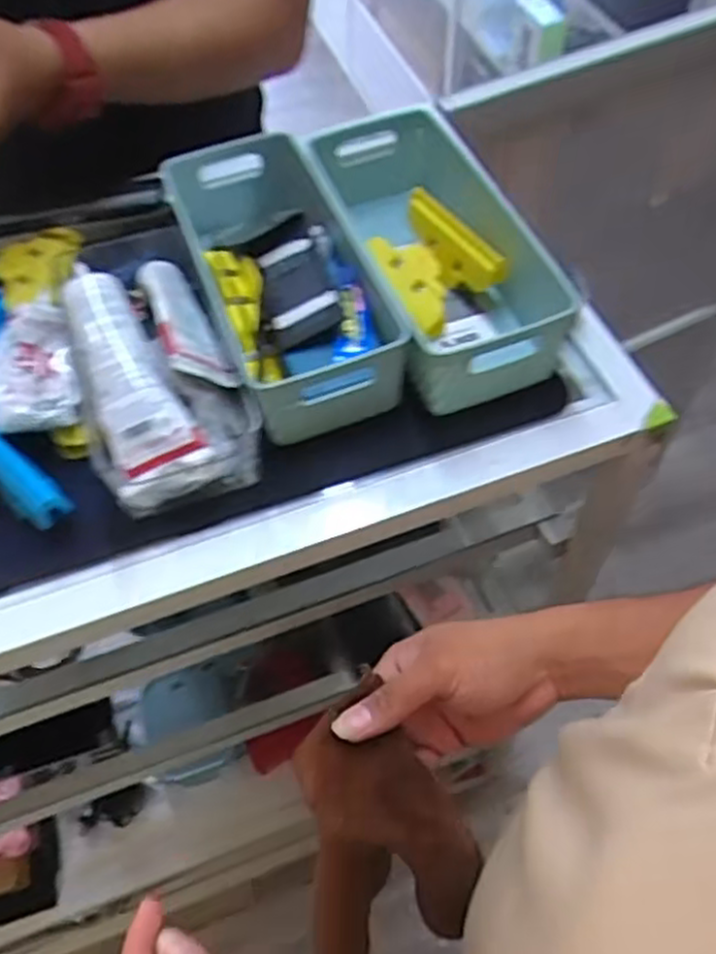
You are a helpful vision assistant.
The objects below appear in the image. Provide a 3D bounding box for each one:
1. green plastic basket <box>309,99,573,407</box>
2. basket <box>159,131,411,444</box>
[{"bbox_3d":[0.061,-0.159,0.558,0.120,0.085,0.251,-17,57,-8],"label":"green plastic basket"},{"bbox_3d":[-0.054,-0.138,0.533,0.107,0.067,0.235,-16,57,-7],"label":"basket"}]

